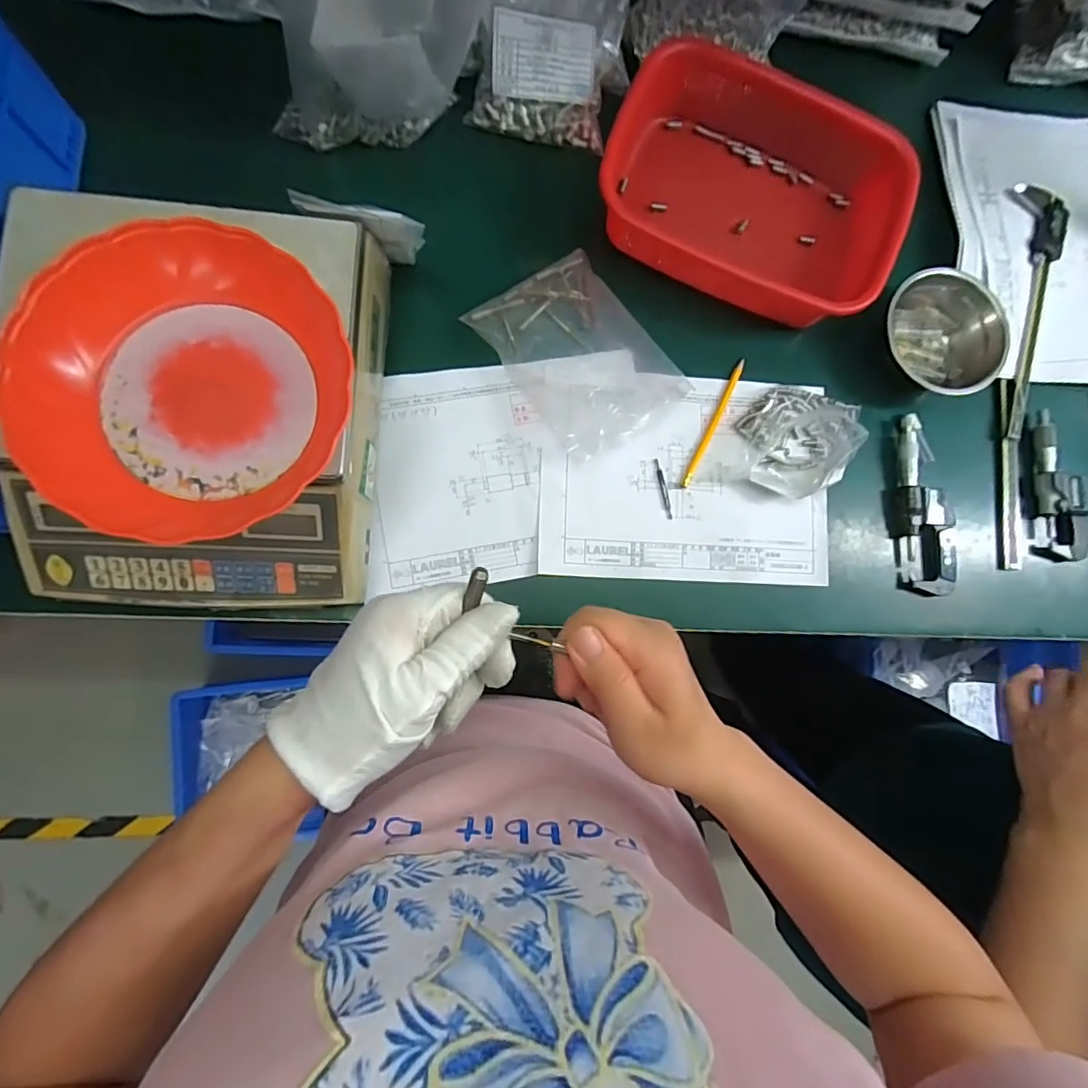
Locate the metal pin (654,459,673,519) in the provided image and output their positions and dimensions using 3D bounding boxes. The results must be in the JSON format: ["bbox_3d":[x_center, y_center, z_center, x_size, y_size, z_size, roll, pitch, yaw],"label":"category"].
[{"bbox_3d":[0.121,-0.056,0.545,0.007,0.004,0.061,-13,87,-8],"label":"metal pin"}]

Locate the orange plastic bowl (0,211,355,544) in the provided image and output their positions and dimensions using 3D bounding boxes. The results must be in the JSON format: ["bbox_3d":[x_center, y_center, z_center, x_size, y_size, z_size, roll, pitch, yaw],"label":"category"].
[{"bbox_3d":[-0.246,-0.114,0.378,0.192,0.061,0.205,1,85,-7],"label":"orange plastic bowl"}]

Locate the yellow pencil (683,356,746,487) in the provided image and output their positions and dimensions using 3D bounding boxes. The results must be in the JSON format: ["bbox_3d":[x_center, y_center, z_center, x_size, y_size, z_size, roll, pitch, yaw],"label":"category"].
[{"bbox_3d":[0.175,-0.124,0.558,0.009,0.007,0.145,27,83,-4],"label":"yellow pencil"}]

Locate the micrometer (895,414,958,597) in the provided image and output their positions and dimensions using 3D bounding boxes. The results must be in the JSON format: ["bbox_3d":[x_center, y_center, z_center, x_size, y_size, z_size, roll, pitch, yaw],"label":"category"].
[{"bbox_3d":[0.398,-0.040,0.561,0.057,0.021,0.180,1,85,-7],"label":"micrometer"}]

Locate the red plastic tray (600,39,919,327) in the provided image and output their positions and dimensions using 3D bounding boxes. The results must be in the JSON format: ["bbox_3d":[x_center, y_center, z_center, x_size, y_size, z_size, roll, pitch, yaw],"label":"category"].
[{"bbox_3d":[0.210,-0.359,0.546,0.288,0.074,0.208,24,83,-4],"label":"red plastic tray"}]

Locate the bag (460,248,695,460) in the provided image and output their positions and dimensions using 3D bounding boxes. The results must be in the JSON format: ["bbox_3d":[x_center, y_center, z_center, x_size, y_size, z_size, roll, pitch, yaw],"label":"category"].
[{"bbox_3d":[0.034,-0.192,0.540,0.135,0.025,0.185,-36,90,-8],"label":"bag"}]

